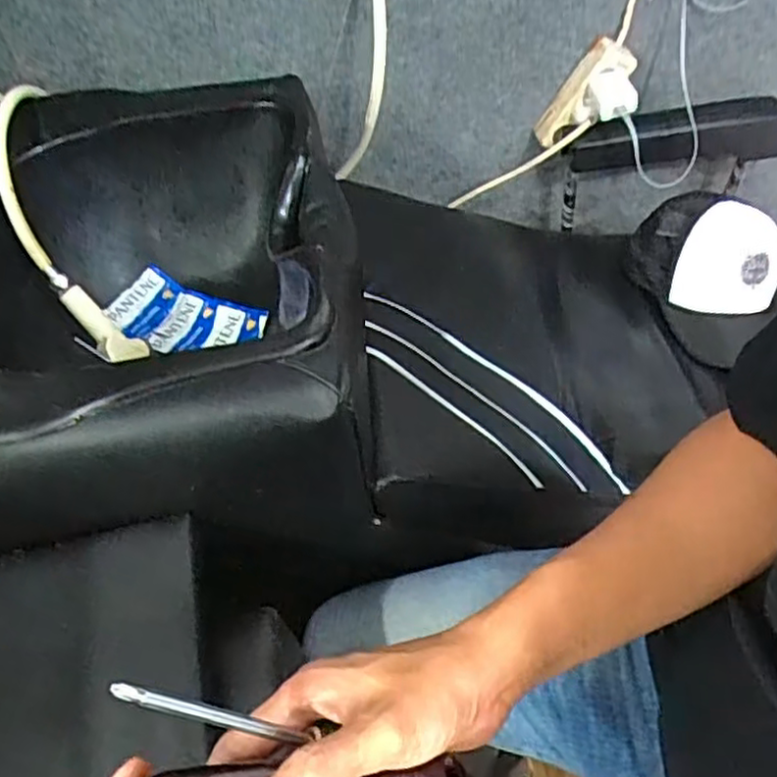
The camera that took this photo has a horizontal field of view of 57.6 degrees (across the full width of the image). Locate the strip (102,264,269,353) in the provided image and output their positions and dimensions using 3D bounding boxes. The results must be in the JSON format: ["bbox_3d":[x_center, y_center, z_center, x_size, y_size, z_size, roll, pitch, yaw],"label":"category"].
[{"bbox_3d":[-0.239,-0.081,0.831,0.184,0.034,0.096,22,56,20],"label":"strip"}]

